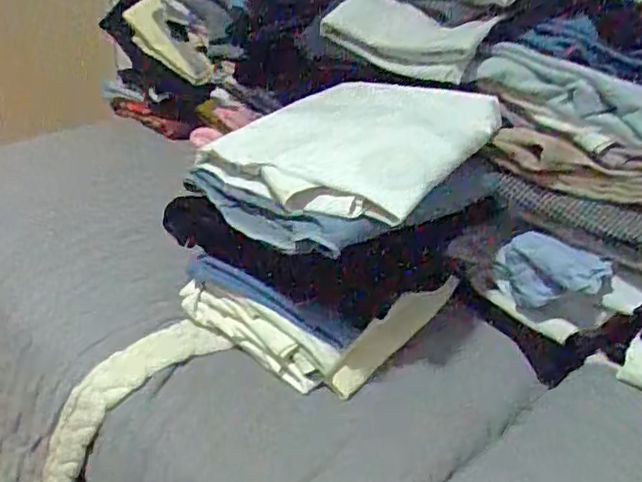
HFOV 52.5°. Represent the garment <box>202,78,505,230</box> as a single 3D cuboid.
[{"bbox_3d":[0.027,-0.099,0.615,0.225,0.060,0.239,22,34,27],"label":"garment"}]

